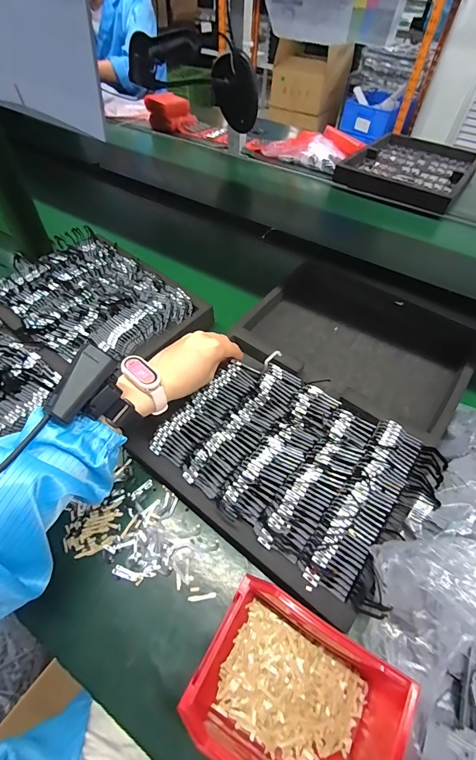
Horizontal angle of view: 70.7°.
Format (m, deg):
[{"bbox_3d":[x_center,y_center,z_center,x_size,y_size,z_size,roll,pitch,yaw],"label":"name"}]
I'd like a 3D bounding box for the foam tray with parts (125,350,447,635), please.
[{"bbox_3d":[0.051,0.080,0.369,0.287,0.032,0.200,32,56,23],"label":"foam tray with parts"}]

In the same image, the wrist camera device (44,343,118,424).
[{"bbox_3d":[-0.138,0.003,0.295,0.031,0.019,0.065,39,66,-22],"label":"wrist camera device"}]

